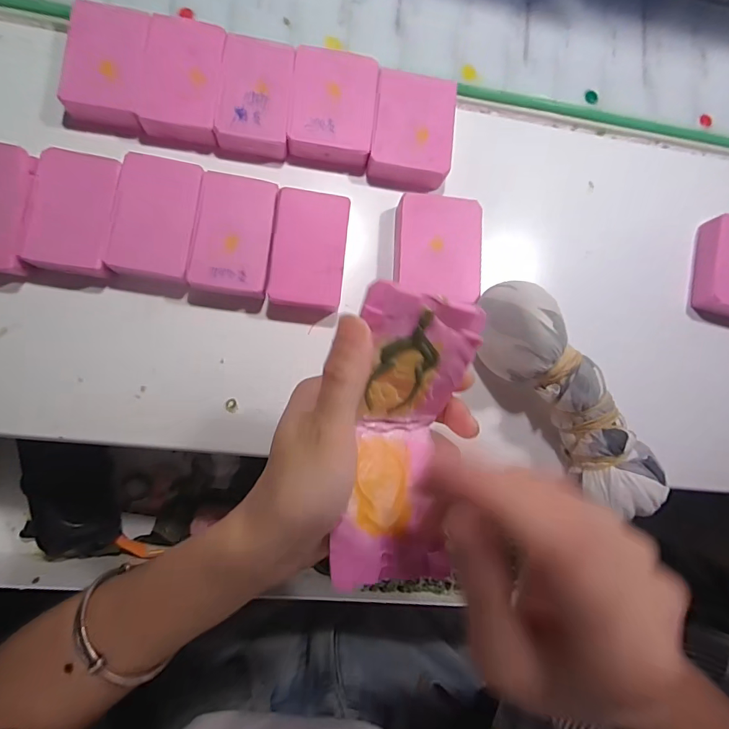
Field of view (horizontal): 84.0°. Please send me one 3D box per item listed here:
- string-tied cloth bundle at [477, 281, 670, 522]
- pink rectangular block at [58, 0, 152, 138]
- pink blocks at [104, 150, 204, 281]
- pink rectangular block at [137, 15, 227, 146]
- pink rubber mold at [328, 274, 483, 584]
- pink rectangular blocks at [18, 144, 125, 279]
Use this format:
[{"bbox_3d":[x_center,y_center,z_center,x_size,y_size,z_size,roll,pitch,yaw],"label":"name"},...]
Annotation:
[{"bbox_3d":[0.119,0.019,0.250,0.047,0.051,0.153,-35,90,-9],"label":"string-tied cloth bundle"},{"bbox_3d":[-0.157,-0.181,0.247,0.047,0.016,0.072,5,84,-7],"label":"pink rectangular block"},{"bbox_3d":[-0.123,-0.086,0.245,0.045,0.018,0.072,7,84,-7],"label":"pink blocks"},{"bbox_3d":[-0.112,-0.177,0.253,0.044,0.012,0.075,5,84,-7],"label":"pink rectangular block"},{"bbox_3d":[0.017,0.029,0.188,0.053,0.036,0.120,7,98,-7],"label":"pink rubber mold"},{"bbox_3d":[-0.167,-0.087,0.238,0.041,0.019,0.070,7,84,-7],"label":"pink rectangular blocks"}]

